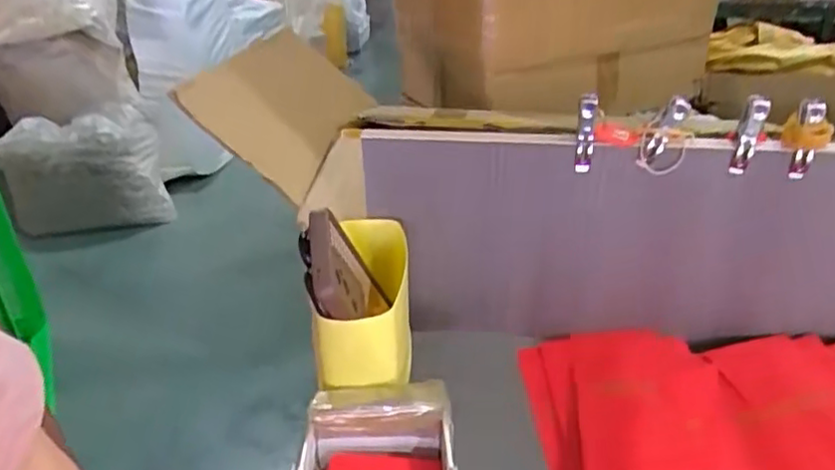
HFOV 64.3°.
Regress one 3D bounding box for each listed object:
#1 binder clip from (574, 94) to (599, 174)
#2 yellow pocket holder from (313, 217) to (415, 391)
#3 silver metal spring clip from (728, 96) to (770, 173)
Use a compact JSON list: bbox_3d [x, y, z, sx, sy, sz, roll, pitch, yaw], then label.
[{"bbox_3d":[0.135,-0.081,0.531,0.014,0.066,0.023,6,31,15],"label":"binder clip"},{"bbox_3d":[-0.040,0.049,0.542,0.058,0.064,0.155,-1,30,3],"label":"yellow pocket holder"},{"bbox_3d":[0.252,-0.076,0.503,0.017,0.064,0.026,13,33,25],"label":"silver metal spring clip"}]

